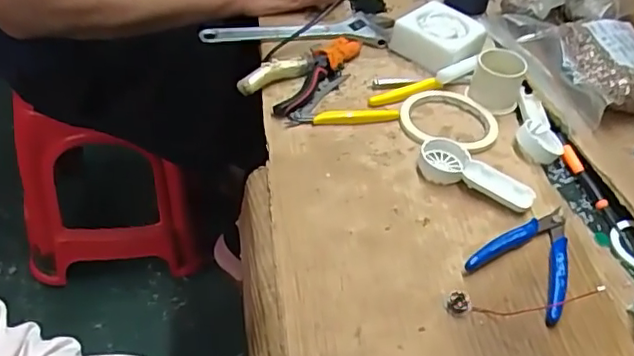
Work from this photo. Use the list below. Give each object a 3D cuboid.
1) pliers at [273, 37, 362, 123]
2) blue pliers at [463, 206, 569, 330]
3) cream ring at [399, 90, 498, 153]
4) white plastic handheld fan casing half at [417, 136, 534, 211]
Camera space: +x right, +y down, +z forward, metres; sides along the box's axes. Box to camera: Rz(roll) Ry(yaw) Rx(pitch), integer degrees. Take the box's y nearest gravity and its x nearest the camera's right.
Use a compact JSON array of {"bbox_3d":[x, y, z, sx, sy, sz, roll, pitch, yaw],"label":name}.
[{"bbox_3d":[0.005,-0.114,0.650,0.043,0.019,0.148,19,47,13],"label":"pliers"},{"bbox_3d":[0.189,0.062,0.502,0.079,0.017,0.115,31,51,23],"label":"blue pliers"},{"bbox_3d":[0.139,-0.063,0.613,0.101,0.016,0.103,14,46,8],"label":"cream ring"},{"bbox_3d":[0.147,-0.001,0.551,0.111,0.021,0.041,34,52,25],"label":"white plastic handheld fan casing half"}]

